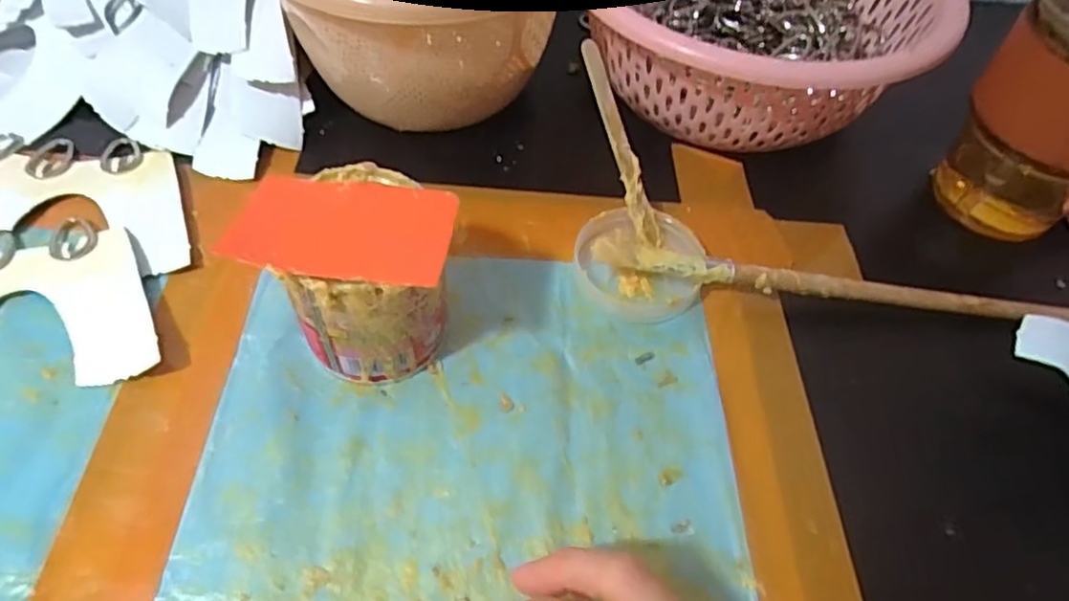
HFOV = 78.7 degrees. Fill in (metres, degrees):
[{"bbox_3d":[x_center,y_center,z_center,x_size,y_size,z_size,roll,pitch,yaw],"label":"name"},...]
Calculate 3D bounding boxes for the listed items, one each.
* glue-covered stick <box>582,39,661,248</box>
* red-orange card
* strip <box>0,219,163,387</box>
[{"bbox_3d":[0.045,-0.080,0.339,0.013,0.005,0.108,-21,97,-19],"label":"glue-covered stick"},{"bbox_3d":[-0.072,-0.029,0.251,0.080,0.005,0.049,8,52,0],"label":"red-orange card"},{"bbox_3d":[-0.274,-0.012,0.314,0.224,0.011,0.078,9,49,3],"label":"strip"}]

